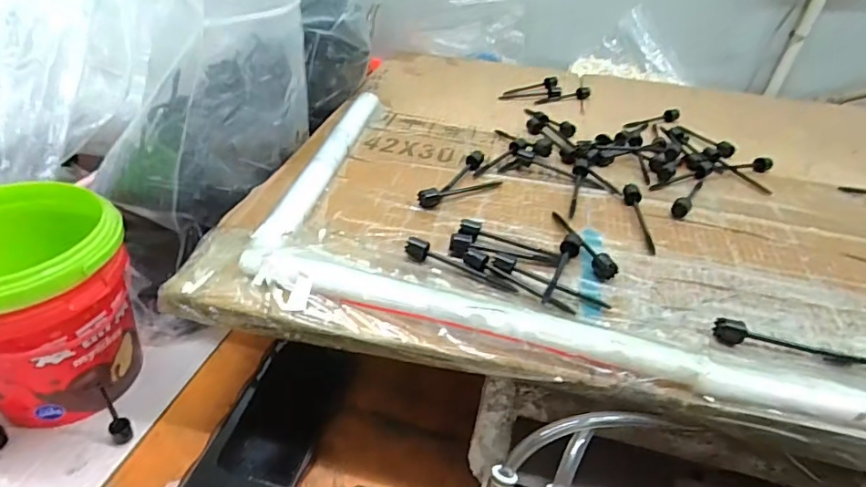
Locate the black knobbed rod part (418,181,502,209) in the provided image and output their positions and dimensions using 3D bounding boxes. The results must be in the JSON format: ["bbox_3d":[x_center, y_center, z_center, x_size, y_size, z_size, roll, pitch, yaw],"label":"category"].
[{"bbox_3d":[0.025,-0.051,0.460,0.087,0.014,0.014,-20,43,-30],"label":"black knobbed rod part"}]

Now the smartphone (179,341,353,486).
[{"bbox_3d":[-0.126,0.146,0.411,0.077,0.017,0.161,11,36,9],"label":"smartphone"}]

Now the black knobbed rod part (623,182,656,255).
[{"bbox_3d":[0.178,-0.025,0.441,0.013,0.016,0.089,5,36,-1],"label":"black knobbed rod part"}]

